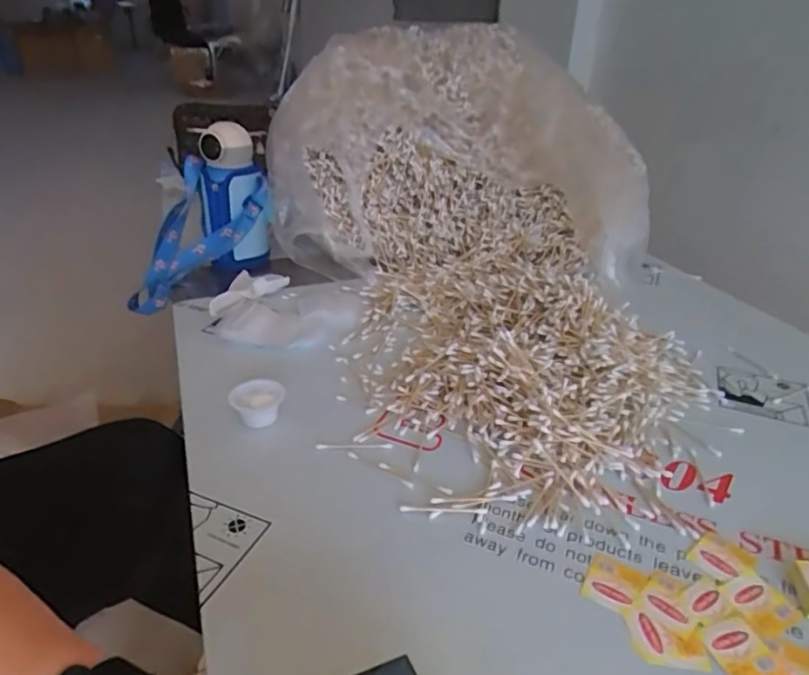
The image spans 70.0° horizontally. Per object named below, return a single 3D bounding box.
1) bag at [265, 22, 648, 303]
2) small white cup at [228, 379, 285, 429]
[{"bbox_3d":[0.065,-0.283,0.888,0.550,0.290,0.338,10,30,13],"label":"bag"},{"bbox_3d":[-0.148,0.071,0.588,0.055,0.034,0.053,-12,33,-22],"label":"small white cup"}]

